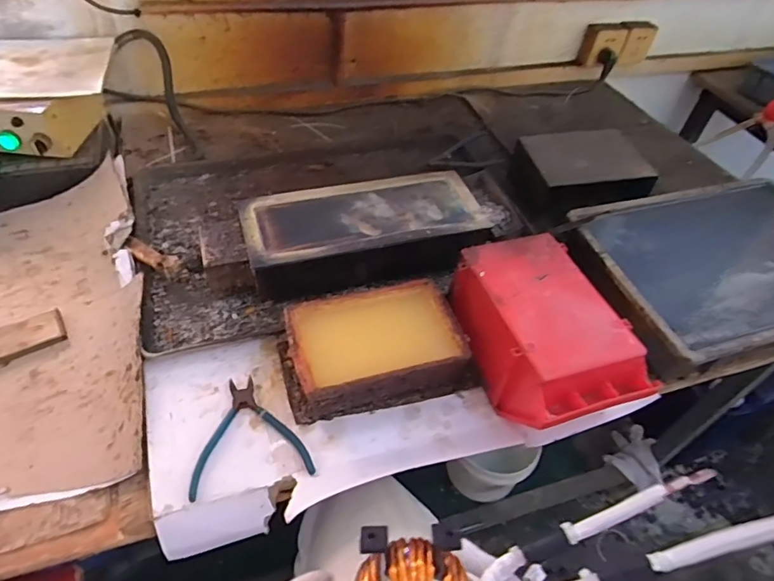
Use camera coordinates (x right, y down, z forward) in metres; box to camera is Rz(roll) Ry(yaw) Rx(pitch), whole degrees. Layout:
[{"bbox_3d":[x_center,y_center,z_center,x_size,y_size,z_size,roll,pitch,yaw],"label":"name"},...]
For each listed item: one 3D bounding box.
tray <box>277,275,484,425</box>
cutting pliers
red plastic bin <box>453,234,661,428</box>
[{"bbox_3d":[-0.013,0.070,0.625,0.222,0.067,0.141,-9,50,-15],"label":"tray"},{"bbox_3d":[-0.154,0.155,0.574,0.126,0.007,0.134,-6,49,-12],"label":"cutting pliers"},{"bbox_3d":[0.185,0.053,0.620,0.151,0.102,0.235,-12,51,-17],"label":"red plastic bin"}]

